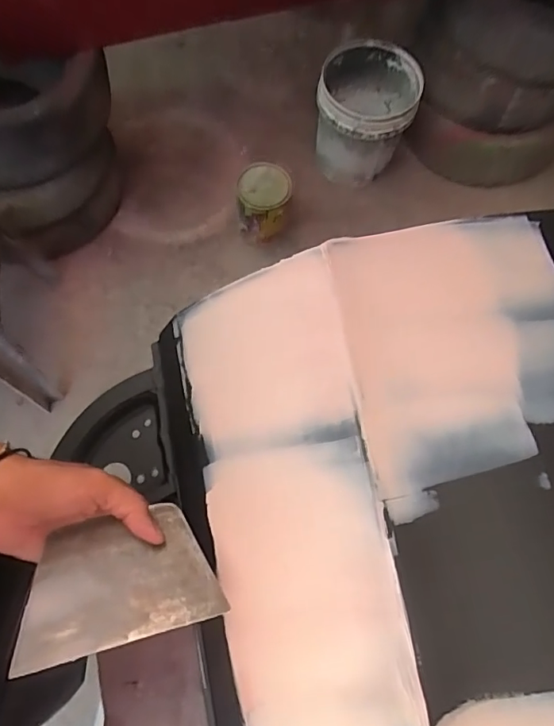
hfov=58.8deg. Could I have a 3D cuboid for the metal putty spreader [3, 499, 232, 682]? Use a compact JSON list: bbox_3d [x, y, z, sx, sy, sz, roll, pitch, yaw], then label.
[{"bbox_3d":[-0.117,0.158,0.367,0.134,0.005,0.093,-10,47,-14],"label":"metal putty spreader"}]

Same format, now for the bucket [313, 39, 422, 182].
[{"bbox_3d":[0.250,-0.709,1.453,0.258,0.314,0.275,1,68,-3],"label":"bucket"}]

